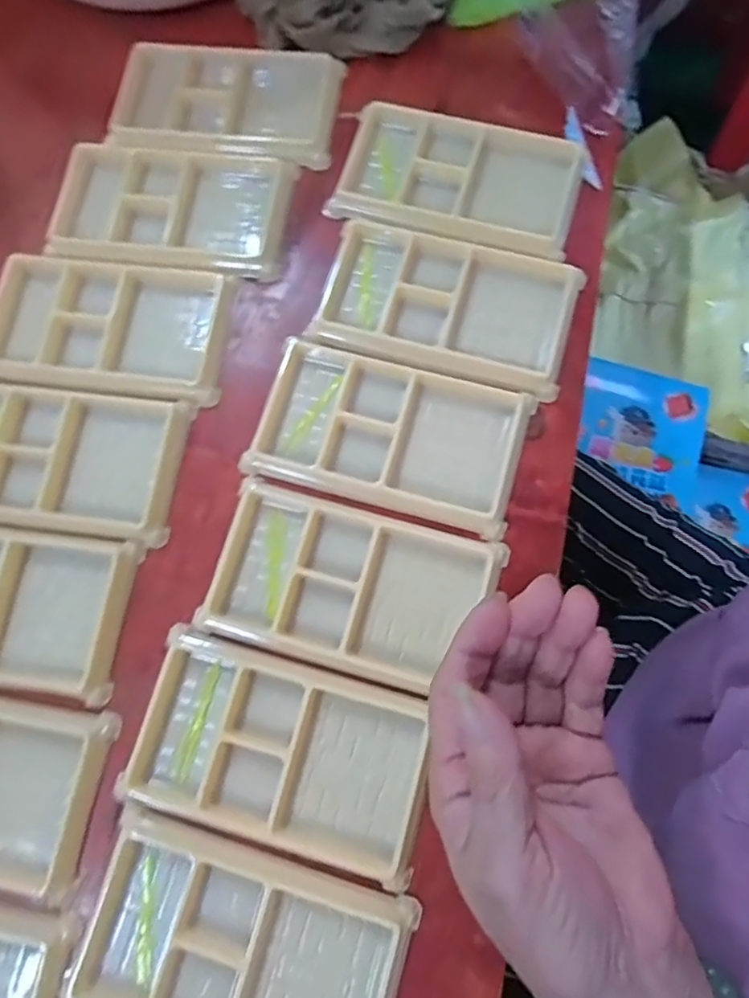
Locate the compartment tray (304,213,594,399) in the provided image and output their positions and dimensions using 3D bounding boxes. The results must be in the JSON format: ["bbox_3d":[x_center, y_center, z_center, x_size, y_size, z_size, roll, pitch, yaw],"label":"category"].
[{"bbox_3d":[0.041,-0.108,0.329,0.135,0.012,0.079,15,75,6],"label":"compartment tray"}]

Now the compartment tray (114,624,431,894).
[{"bbox_3d":[-0.042,0.115,0.275,0.134,0.010,0.079,17,75,6],"label":"compartment tray"}]

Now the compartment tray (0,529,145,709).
[{"bbox_3d":[-0.190,0.052,0.300,0.129,0.017,0.076,8,74,4],"label":"compartment tray"}]

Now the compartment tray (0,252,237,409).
[{"bbox_3d":[-0.150,-0.096,0.332,0.130,0.010,0.077,7,74,3],"label":"compartment tray"}]

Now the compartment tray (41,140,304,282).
[{"bbox_3d":[-0.119,-0.169,0.357,0.136,0.021,0.080,6,74,3],"label":"compartment tray"}]

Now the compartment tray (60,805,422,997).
[{"bbox_3d":[-0.058,0.191,0.254,0.138,0.013,0.075,16,75,6],"label":"compartment tray"}]

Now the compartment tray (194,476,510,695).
[{"bbox_3d":[-0.012,0.040,0.293,0.133,0.011,0.079,15,75,6],"label":"compartment tray"}]

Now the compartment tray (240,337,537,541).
[{"bbox_3d":[0.009,-0.036,0.311,0.135,0.012,0.079,16,75,6],"label":"compartment tray"}]

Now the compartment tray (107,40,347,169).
[{"bbox_3d":[-0.093,-0.245,0.368,0.137,0.013,0.077,5,74,3],"label":"compartment tray"}]

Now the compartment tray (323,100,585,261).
[{"bbox_3d":[0.049,-0.185,0.348,0.136,0.012,0.075,16,75,6],"label":"compartment tray"}]

